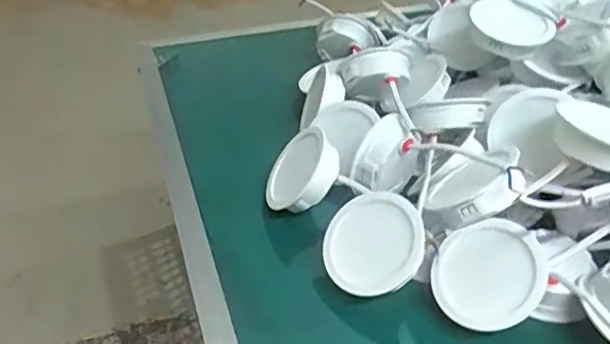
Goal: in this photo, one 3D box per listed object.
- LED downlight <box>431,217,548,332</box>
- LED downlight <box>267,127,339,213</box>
[{"bbox_3d":[0.121,0.067,0.391,0.068,0.030,0.060,-41,46,9],"label":"LED downlight"},{"bbox_3d":[-0.002,0.001,0.471,0.070,0.024,0.065,-33,40,33],"label":"LED downlight"}]

